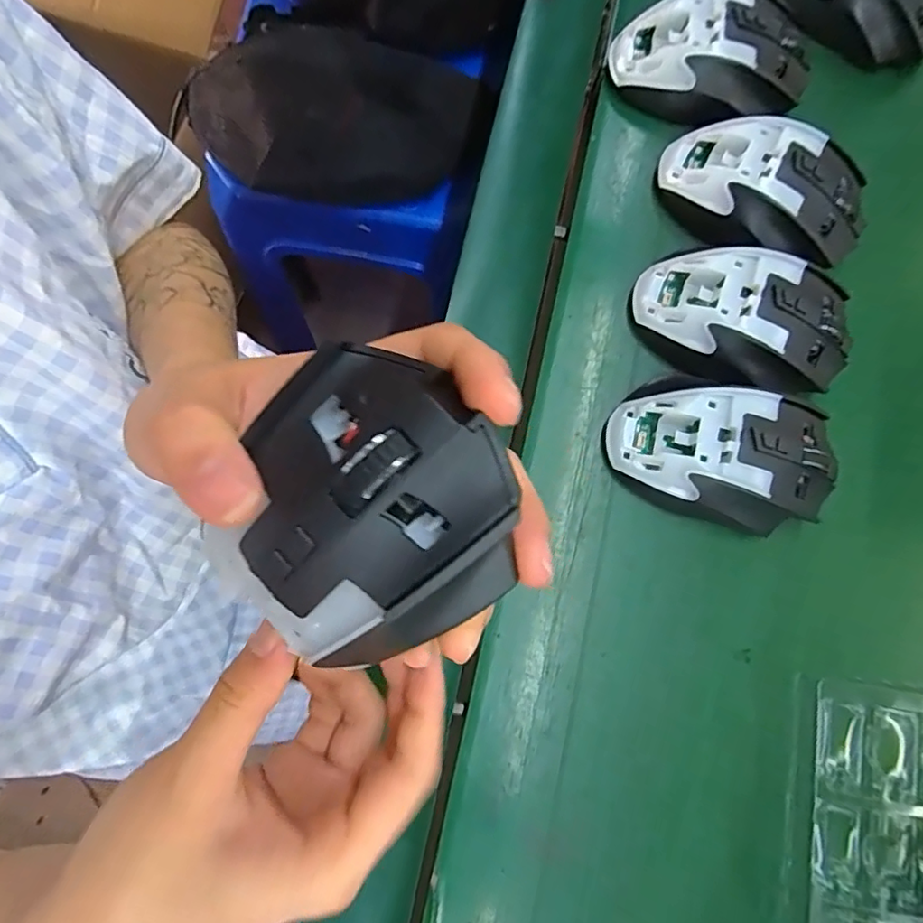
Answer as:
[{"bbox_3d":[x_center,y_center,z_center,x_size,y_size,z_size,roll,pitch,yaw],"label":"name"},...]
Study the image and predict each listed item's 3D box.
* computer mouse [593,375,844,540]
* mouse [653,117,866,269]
[{"bbox_3d":[0.135,-0.006,0.292,0.113,0.038,0.074,13,80,0],"label":"computer mouse"},{"bbox_3d":[0.169,-0.149,0.319,0.112,0.035,0.073,22,80,5],"label":"mouse"}]

